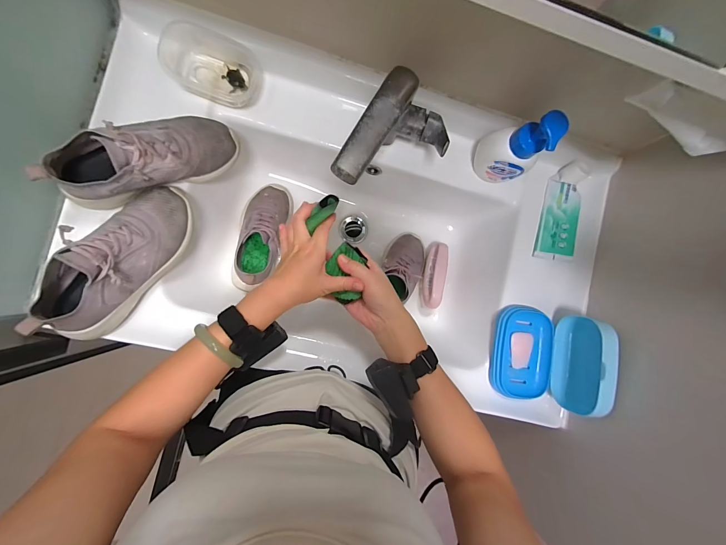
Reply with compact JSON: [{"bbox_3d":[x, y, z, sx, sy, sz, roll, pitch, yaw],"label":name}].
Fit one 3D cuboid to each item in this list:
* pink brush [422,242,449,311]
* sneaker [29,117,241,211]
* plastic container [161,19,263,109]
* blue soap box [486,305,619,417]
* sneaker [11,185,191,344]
[{"bbox_3d":[0.142,0.006,0.611,0.033,0.046,0.125,10,86,-8],"label":"pink brush"},{"bbox_3d":[-0.286,-0.157,0.418,0.223,0.086,0.082,-24,91,-22],"label":"sneaker"},{"bbox_3d":[-0.224,-0.310,0.464,0.136,0.057,0.087,13,86,-8],"label":"plastic container"},{"bbox_3d":[0.292,0.135,0.480,0.130,0.110,0.145,9,86,-8],"label":"blue soap box"},{"bbox_3d":[-0.314,-0.021,0.402,0.086,0.101,0.224,34,70,-6],"label":"sneaker"}]

